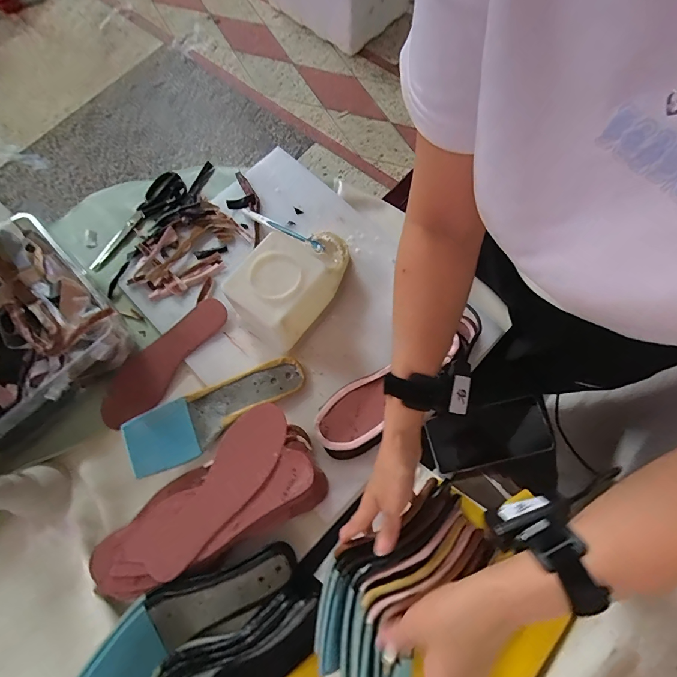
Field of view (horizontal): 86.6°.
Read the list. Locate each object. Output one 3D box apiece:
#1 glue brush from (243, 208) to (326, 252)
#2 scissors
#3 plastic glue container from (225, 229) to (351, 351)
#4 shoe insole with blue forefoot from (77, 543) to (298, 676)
[{"bbox_3d":[-0.095,-0.180,0.585,0.193,0.015,0.017,32,75,27],"label":"glue brush"},{"bbox_3d":[-0.359,-0.210,0.632,0.214,0.019,0.071,-44,77,-12],"label":"scissors"},{"bbox_3d":[-0.057,-0.088,0.519,0.103,0.107,0.189,40,77,12],"label":"plastic glue container"},{"bbox_3d":[-0.168,0.312,0.413,0.232,0.081,0.087,-37,75,-10],"label":"shoe insole with blue forefoot"}]

